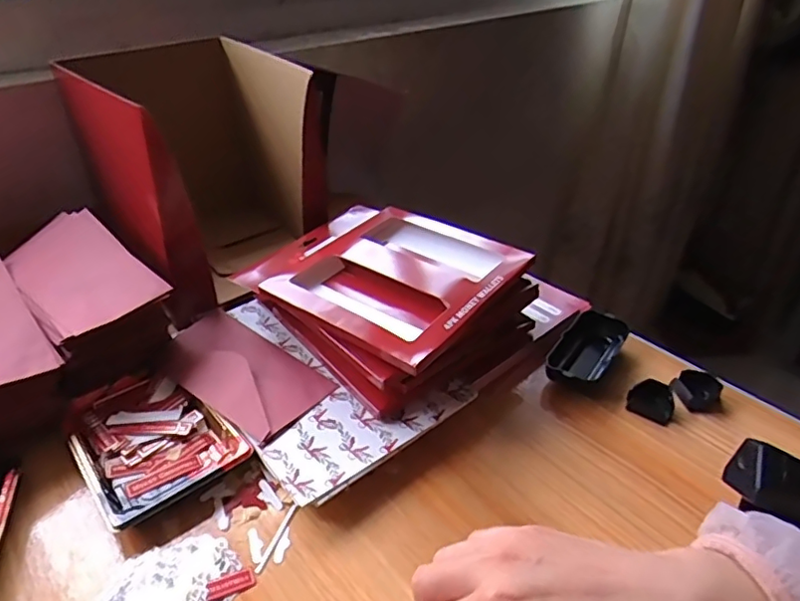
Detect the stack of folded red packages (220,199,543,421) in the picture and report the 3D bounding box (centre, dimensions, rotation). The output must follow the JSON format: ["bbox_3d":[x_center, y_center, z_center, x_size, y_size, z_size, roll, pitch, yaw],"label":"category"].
[{"bbox_3d":[-0.017,-0.001,0.578,0.261,0.092,0.204,26,43,33],"label":"stack of folded red packages"}]

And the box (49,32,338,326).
[{"bbox_3d":[-0.234,-0.145,0.686,0.212,0.259,0.275,-26,42,-32],"label":"box"}]

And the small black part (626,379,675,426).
[{"bbox_3d":[0.230,0.091,0.518,0.039,0.020,0.036,17,38,23],"label":"small black part"}]

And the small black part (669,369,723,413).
[{"bbox_3d":[0.277,0.084,0.528,0.043,0.017,0.041,22,41,29],"label":"small black part"}]

